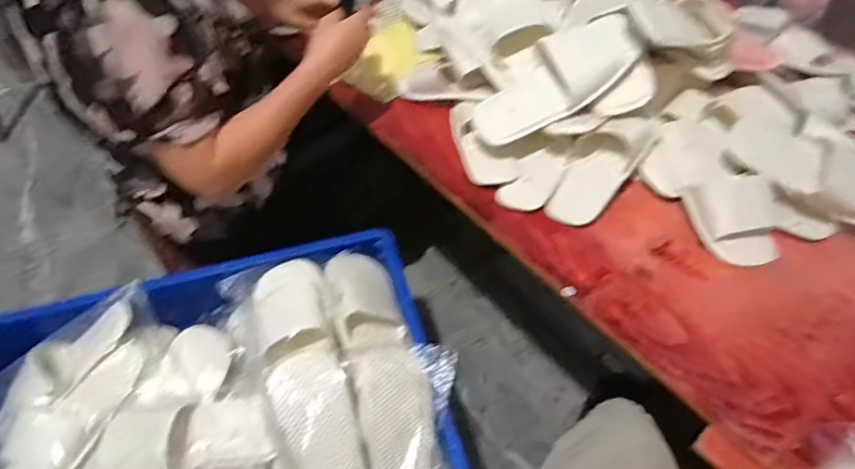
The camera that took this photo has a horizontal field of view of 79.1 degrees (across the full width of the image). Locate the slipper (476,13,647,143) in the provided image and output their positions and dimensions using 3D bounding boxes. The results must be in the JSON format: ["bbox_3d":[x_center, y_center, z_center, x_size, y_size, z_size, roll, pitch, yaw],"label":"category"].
[{"bbox_3d":[0.194,-0.233,0.794,0.270,0.085,0.097,-35,58,2],"label":"slipper"}]

